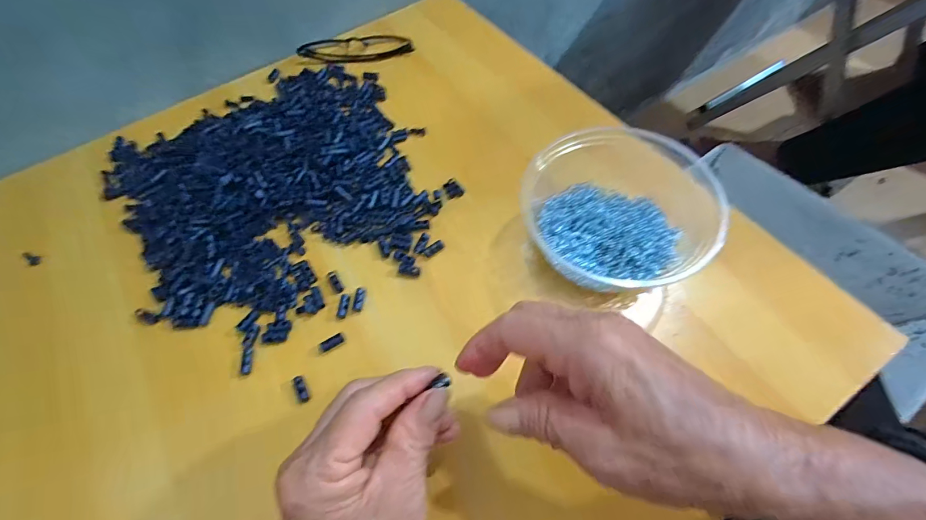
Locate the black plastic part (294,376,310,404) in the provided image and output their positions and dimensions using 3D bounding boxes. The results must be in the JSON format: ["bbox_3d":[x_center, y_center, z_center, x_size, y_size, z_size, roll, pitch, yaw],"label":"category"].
[{"bbox_3d":[-0.115,0.091,0.280,0.007,0.004,0.019,-26,64,-10],"label":"black plastic part"}]

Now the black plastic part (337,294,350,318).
[{"bbox_3d":[-0.094,0.036,0.309,0.007,0.004,0.018,7,63,7],"label":"black plastic part"}]

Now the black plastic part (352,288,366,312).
[{"bbox_3d":[-0.082,0.031,0.312,0.008,0.004,0.019,3,62,5],"label":"black plastic part"}]

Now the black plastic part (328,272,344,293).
[{"bbox_3d":[-0.104,0.018,0.320,0.007,0.004,0.022,-32,65,-13],"label":"black plastic part"}]

